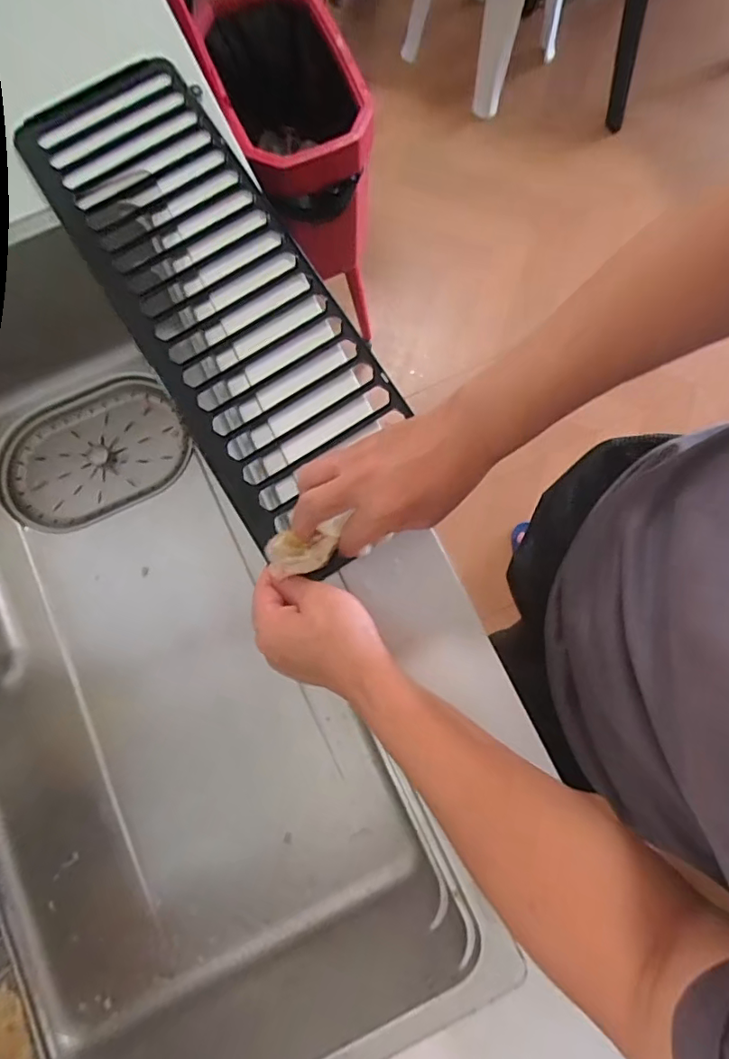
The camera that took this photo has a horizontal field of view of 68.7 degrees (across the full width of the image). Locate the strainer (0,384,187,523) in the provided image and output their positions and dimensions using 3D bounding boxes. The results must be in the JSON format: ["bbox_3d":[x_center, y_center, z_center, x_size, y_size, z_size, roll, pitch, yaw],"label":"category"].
[{"bbox_3d":[-0.326,-0.091,0.653,0.211,0.023,0.129,-28,81,-5],"label":"strainer"}]

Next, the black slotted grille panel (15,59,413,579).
[{"bbox_3d":[-0.131,-0.214,0.468,0.167,0.016,0.454,-29,84,-5],"label":"black slotted grille panel"}]

